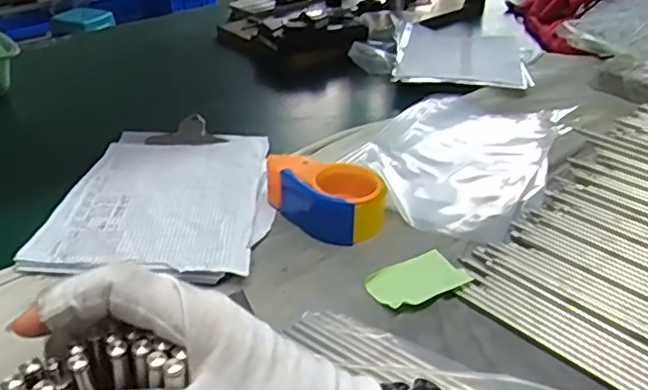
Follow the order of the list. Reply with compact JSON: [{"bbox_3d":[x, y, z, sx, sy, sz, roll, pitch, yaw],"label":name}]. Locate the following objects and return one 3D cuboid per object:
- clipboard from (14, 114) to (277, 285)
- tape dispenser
[{"bbox_3d":[-0.180,-0.007,0.740,0.240,0.023,0.319,4,32,6],"label":"clipboard"},{"bbox_3d":[-0.001,-0.005,0.701,0.136,0.060,0.078,22,38,31],"label":"tape dispenser"}]

